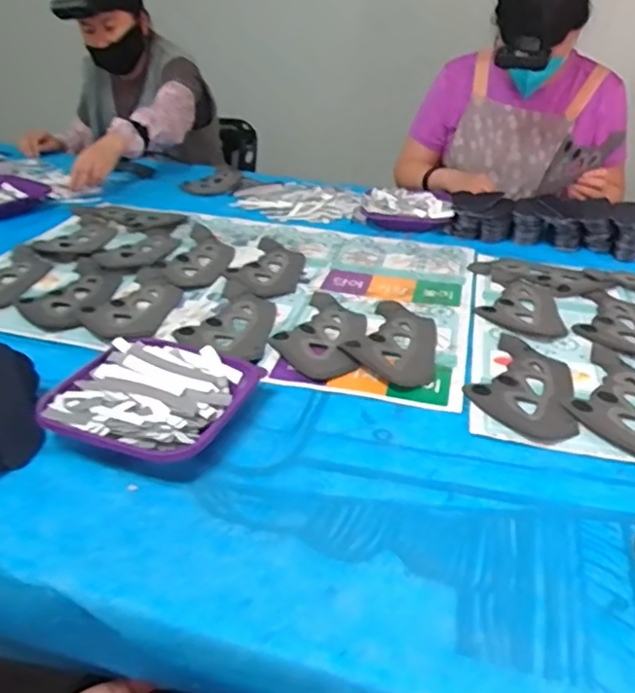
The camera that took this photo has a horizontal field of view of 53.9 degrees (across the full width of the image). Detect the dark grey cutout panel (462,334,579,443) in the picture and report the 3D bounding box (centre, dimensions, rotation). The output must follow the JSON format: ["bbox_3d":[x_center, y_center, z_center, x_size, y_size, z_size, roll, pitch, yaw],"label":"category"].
[{"bbox_3d":[0.249,0.042,0.762,0.119,0.007,0.219,10,30,12],"label":"dark grey cutout panel"}]

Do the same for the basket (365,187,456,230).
[{"bbox_3d":[0.173,-0.268,1.209,0.169,0.053,0.131,7,31,7],"label":"basket"}]

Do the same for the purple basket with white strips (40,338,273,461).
[{"bbox_3d":[-0.165,0.054,0.638,0.174,0.044,0.176,14,33,18],"label":"purple basket with white strips"}]

